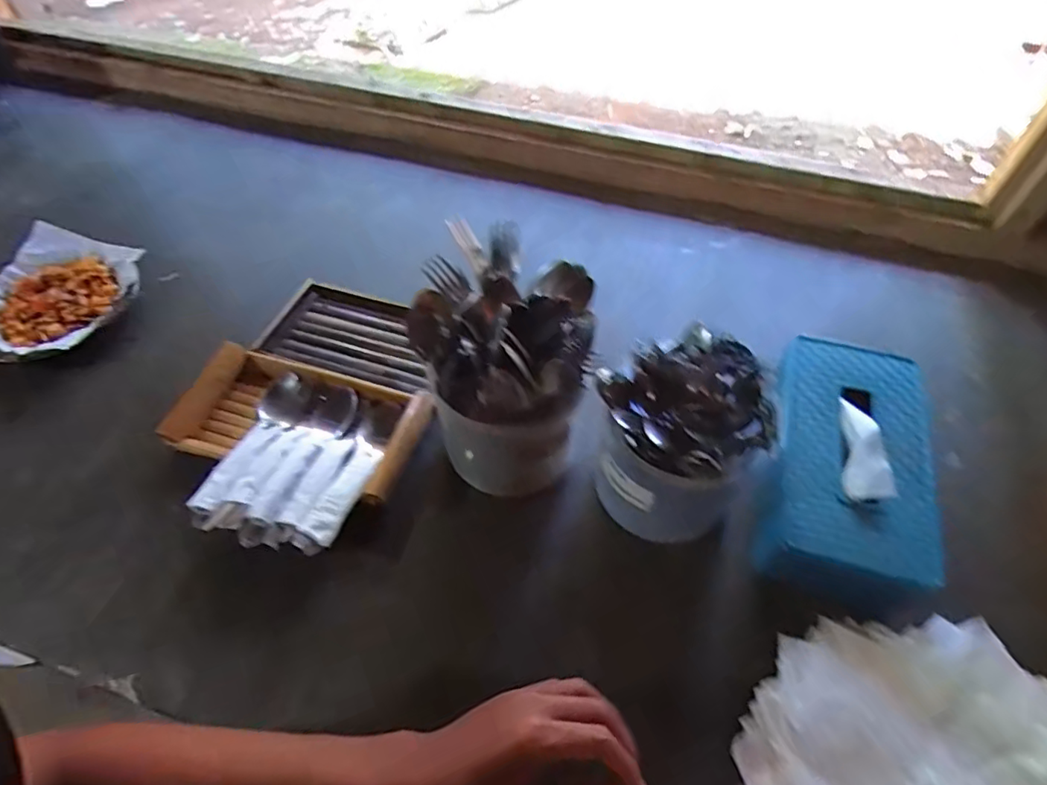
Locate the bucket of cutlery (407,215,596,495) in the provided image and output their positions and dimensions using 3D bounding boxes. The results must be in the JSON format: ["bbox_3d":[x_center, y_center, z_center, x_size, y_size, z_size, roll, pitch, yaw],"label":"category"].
[{"bbox_3d":[-0.016,-0.009,0.540,0.137,0.247,0.154,10,54,7],"label":"bucket of cutlery"}]

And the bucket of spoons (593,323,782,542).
[{"bbox_3d":[0.126,0.039,0.500,0.116,0.164,0.122,0,54,0],"label":"bucket of spoons"}]

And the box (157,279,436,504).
[{"bbox_3d":[-0.211,-0.011,0.641,0.246,0.053,0.255,14,55,10],"label":"box"}]

